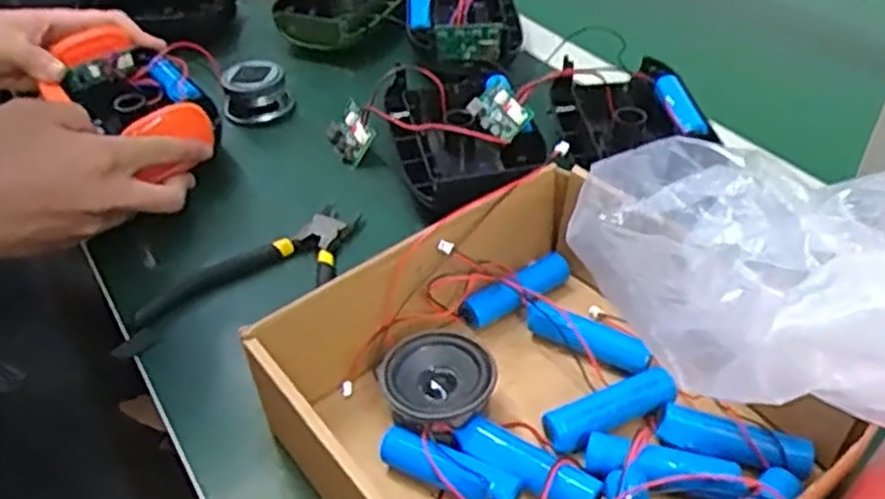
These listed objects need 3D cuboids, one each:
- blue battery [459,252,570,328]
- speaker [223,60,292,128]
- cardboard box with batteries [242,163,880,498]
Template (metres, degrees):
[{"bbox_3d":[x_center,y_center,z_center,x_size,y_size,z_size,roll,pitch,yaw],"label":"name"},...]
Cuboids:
[{"bbox_3d":[0.042,0.022,0.427,0.065,0.020,0.018,-26,47,-25],"label":"blue battery"},{"bbox_3d":[-0.146,-0.126,0.607,0.053,0.035,0.047,-9,42,-9],"label":"speaker"},{"bbox_3d":[0.037,0.077,0.342,0.224,0.069,0.211,-29,50,-28],"label":"cardboard box with batteries"}]

